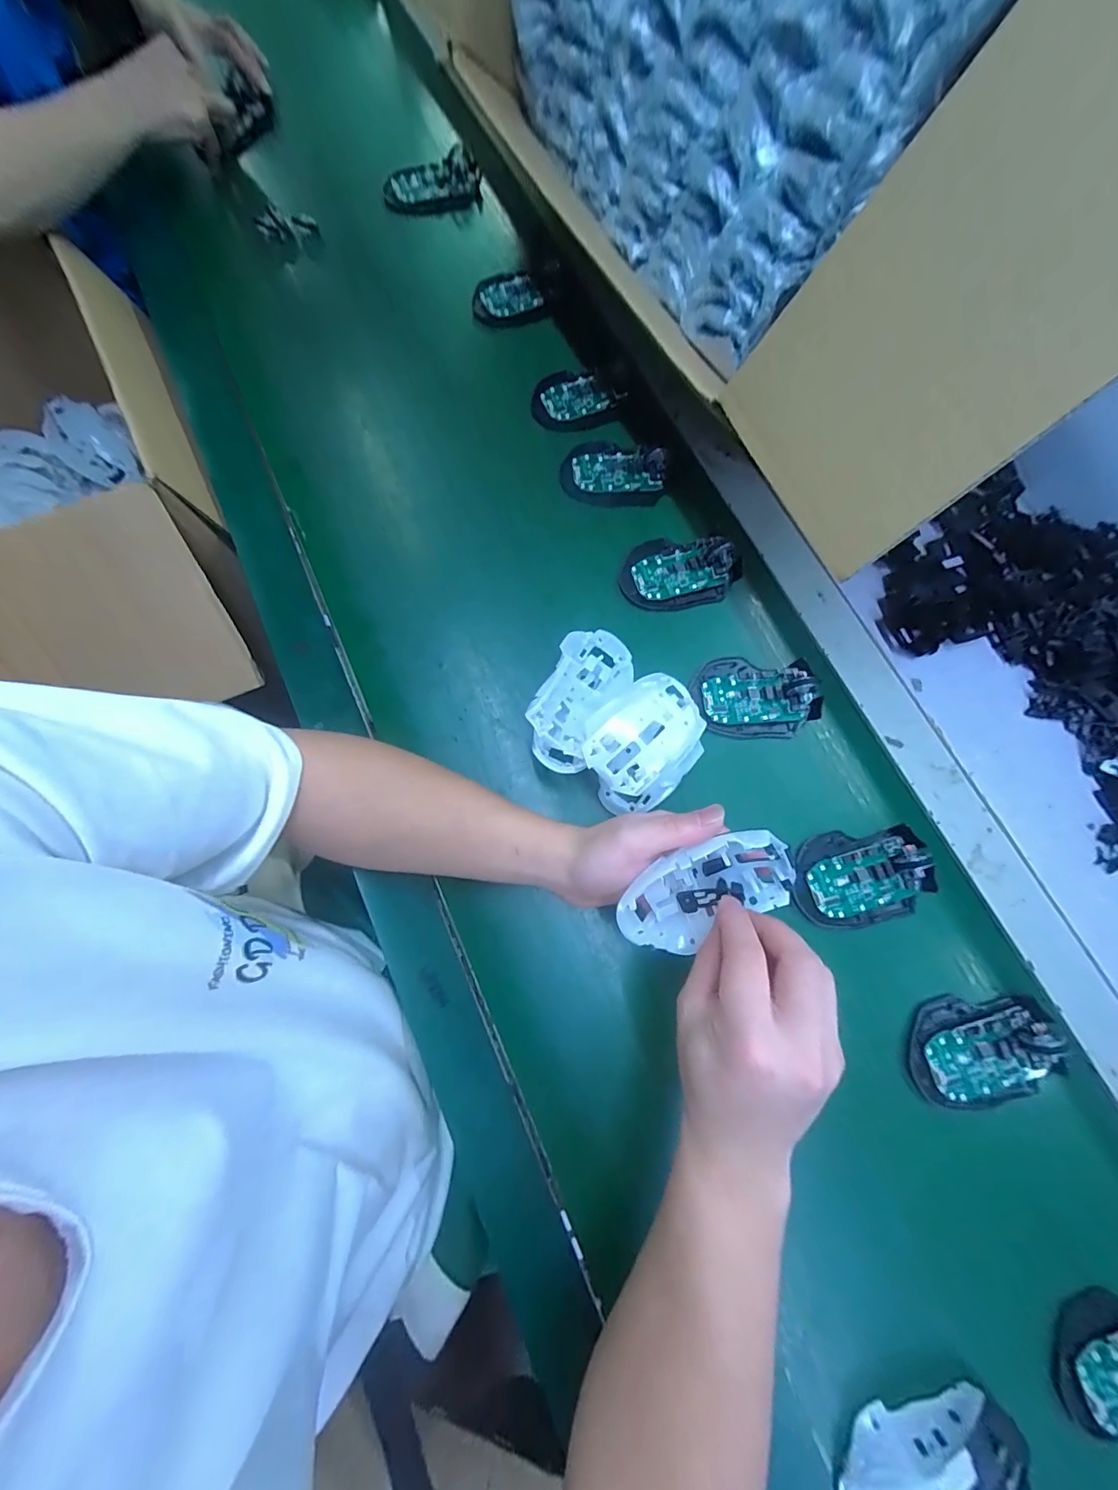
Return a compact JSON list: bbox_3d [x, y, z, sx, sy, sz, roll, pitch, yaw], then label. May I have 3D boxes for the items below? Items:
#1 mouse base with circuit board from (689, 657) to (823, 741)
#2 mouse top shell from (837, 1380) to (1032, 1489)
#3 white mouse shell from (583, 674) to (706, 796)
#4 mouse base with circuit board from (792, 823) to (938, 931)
[{"bbox_3d":[0.177,-0.045,0.427,0.110,0.024,0.074,-2,75,-2],"label":"mouse base with circuit board"},{"bbox_3d":[0.229,0.446,0.291,0.114,0.038,0.058,-24,77,-8],"label":"mouse top shell"},{"bbox_3d":[0.066,-0.010,0.366,0.103,0.045,0.065,-41,80,-8],"label":"white mouse shell"},{"bbox_3d":[0.250,0.107,0.389,0.112,0.024,0.073,-9,76,-4],"label":"mouse base with circuit board"}]

